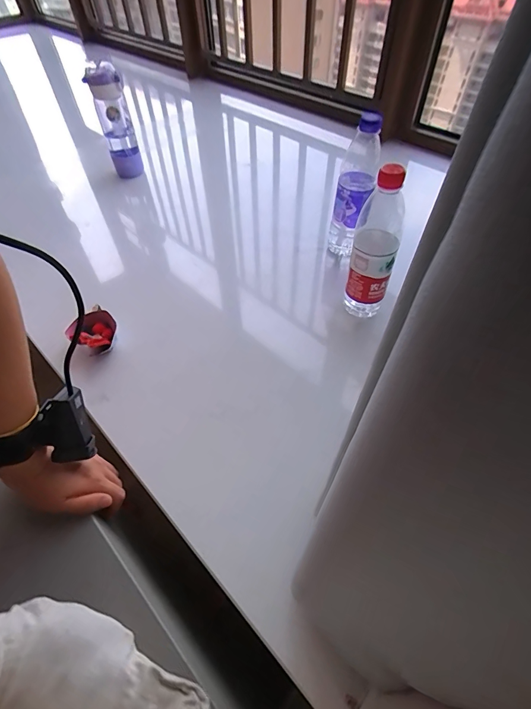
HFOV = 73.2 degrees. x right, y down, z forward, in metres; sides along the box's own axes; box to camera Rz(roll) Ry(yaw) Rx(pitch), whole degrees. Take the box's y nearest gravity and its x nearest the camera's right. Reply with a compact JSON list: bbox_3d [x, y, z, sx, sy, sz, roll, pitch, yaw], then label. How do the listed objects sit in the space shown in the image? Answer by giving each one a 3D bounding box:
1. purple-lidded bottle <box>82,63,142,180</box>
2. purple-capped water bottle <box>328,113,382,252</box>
[{"bbox_3d":[-0.328,-0.502,0.795,0.066,0.211,0.063,-29,57,-18],"label":"purple-lidded bottle"},{"bbox_3d":[0.147,-0.270,0.596,0.060,0.222,0.067,12,55,12],"label":"purple-capped water bottle"}]

